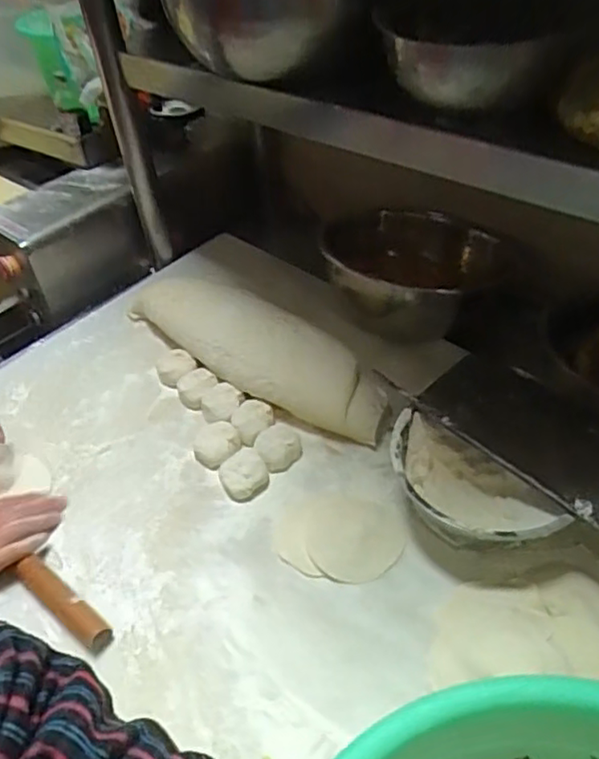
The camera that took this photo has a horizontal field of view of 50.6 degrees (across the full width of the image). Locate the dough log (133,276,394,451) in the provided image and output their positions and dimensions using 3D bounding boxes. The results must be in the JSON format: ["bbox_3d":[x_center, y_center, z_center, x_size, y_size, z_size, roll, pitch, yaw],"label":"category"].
[{"bbox_3d":[-0.066,-0.042,0.830,0.414,0.077,0.109,31,56,30],"label":"dough log"}]

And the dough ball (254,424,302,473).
[{"bbox_3d":[-0.023,0.079,0.739,0.050,0.025,0.047,-3,46,3],"label":"dough ball"}]

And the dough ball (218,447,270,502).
[{"bbox_3d":[-0.061,0.107,0.712,0.052,0.022,0.050,-3,46,3],"label":"dough ball"}]

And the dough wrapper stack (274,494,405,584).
[{"bbox_3d":[0.042,0.164,0.668,0.129,0.005,0.096,5,47,11],"label":"dough wrapper stack"}]

